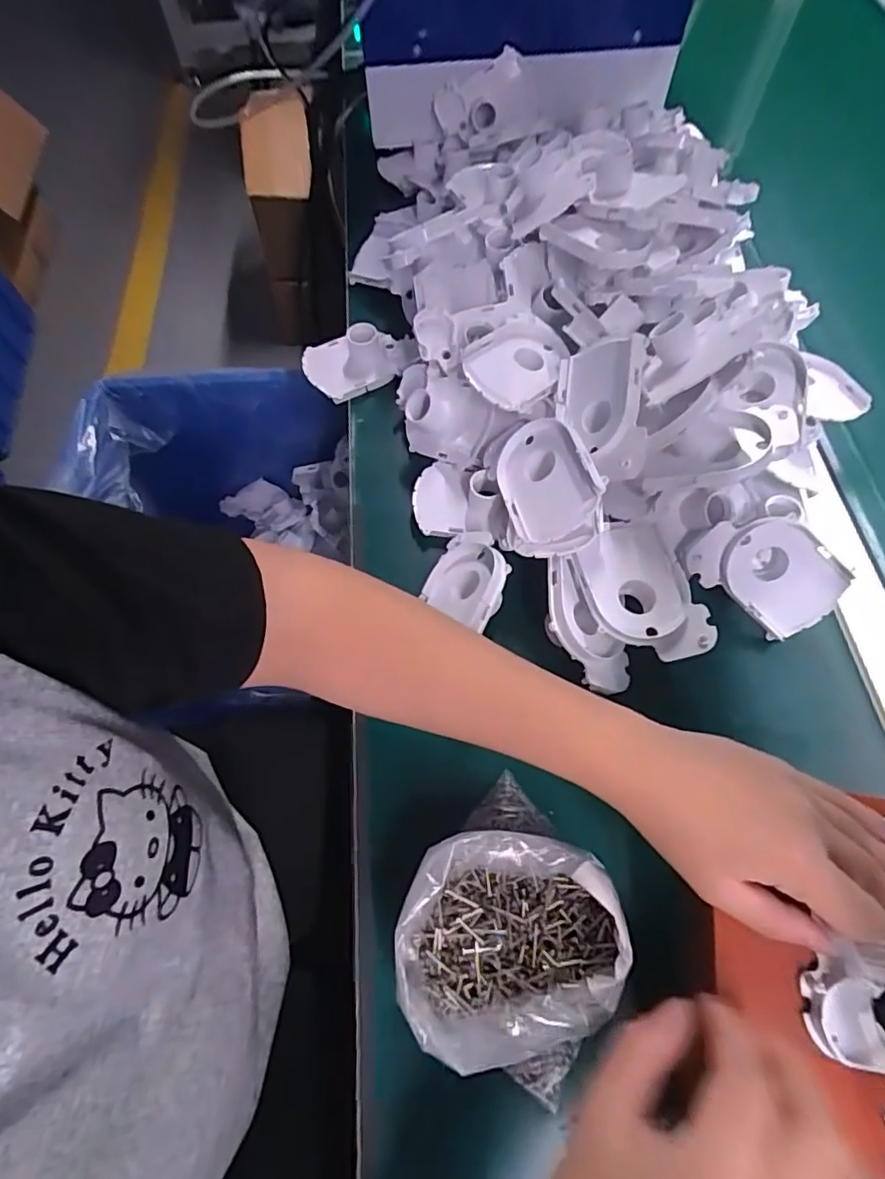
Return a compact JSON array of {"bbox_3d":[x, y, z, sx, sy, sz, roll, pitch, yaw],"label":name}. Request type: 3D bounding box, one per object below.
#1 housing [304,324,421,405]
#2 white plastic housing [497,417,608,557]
[{"bbox_3d":[-0.074,-0.207,0.507,0.102,0.034,0.062,-8,64,-2],"label":"housing"},{"bbox_3d":[0.073,-0.072,0.387,0.065,0.017,0.094,-28,63,31],"label":"white plastic housing"}]

